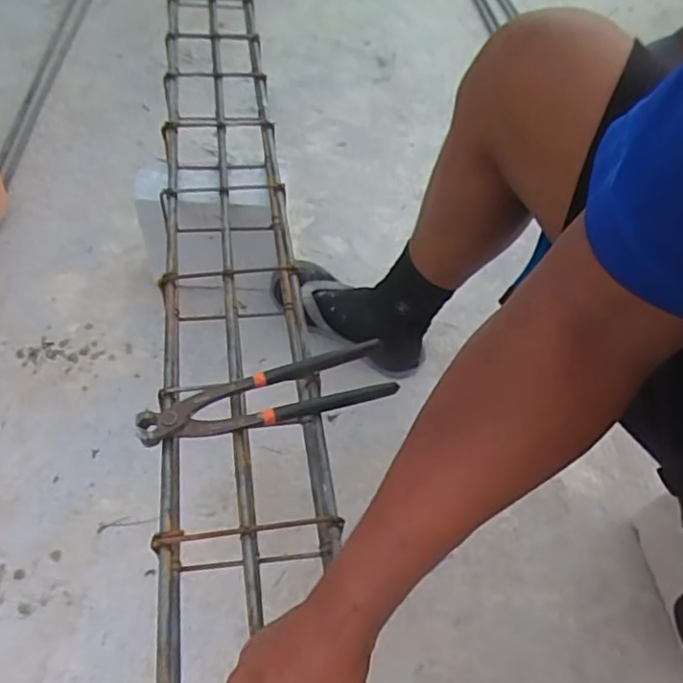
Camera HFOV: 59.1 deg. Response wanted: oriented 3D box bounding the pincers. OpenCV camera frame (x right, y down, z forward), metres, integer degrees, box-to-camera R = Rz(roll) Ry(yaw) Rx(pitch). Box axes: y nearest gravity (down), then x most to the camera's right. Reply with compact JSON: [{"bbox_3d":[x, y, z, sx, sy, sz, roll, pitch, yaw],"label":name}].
[{"bbox_3d":[-0.064,0.047,0.531,0.221,0.021,0.053,-13,54,-14],"label":"pincers"}]

